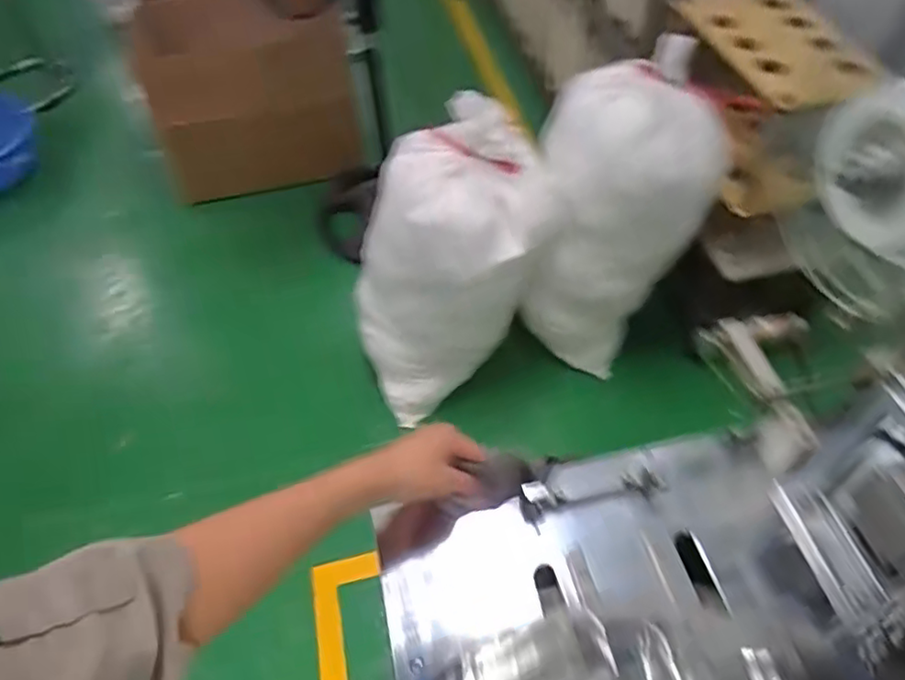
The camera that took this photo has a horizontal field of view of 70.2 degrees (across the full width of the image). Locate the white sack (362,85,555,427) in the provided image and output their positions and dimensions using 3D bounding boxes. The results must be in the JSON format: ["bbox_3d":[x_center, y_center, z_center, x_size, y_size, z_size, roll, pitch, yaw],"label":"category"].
[{"bbox_3d":[-0.035,-0.154,1.462,0.271,0.730,0.330,-15,49,-36],"label":"white sack"}]

